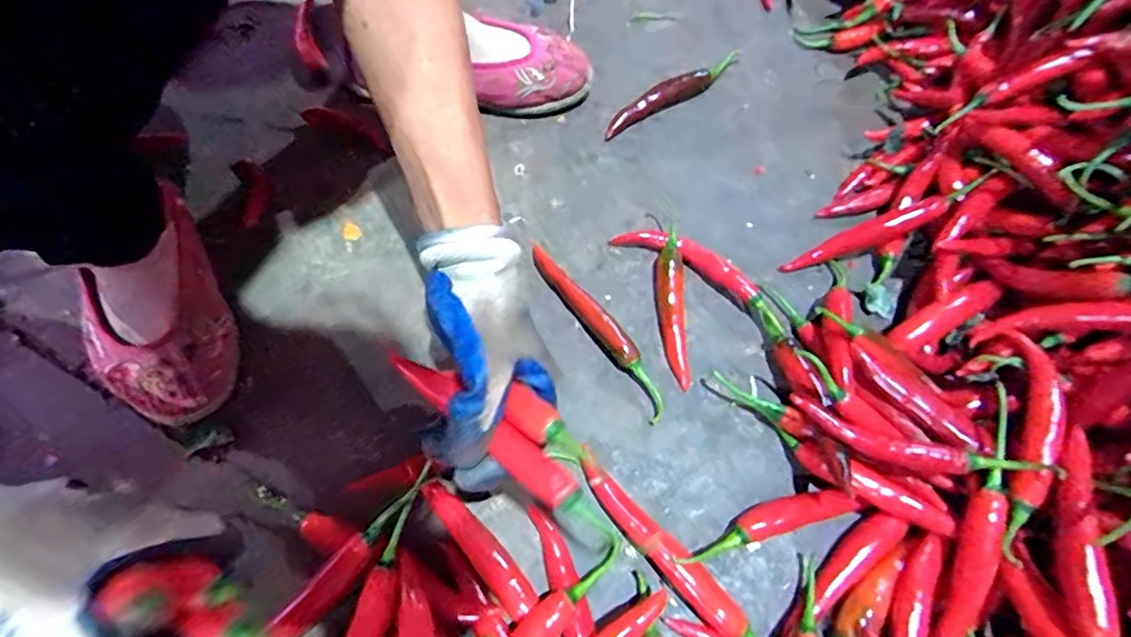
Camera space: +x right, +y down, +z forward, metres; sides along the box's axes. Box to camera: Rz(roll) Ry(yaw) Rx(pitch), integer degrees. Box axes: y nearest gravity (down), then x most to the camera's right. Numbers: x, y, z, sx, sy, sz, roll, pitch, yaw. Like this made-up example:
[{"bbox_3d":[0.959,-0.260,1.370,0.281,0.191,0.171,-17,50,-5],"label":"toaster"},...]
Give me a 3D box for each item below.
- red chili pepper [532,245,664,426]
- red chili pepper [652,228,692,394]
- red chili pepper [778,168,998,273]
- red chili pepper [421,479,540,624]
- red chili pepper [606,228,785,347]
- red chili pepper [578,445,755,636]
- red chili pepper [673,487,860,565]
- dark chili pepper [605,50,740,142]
[{"bbox_3d":[0.026,0.006,0.408,0.021,0.020,0.159,-33,69,-14],"label":"red chili pepper"},{"bbox_3d":[0.082,-0.008,0.413,0.022,0.023,0.119,-1,65,0],"label":"red chili pepper"},{"bbox_3d":[0.249,-0.073,0.422,0.160,0.023,0.026,-24,66,8],"label":"red chili pepper"},{"bbox_3d":[-0.046,0.156,0.338,0.021,0.012,0.129,-41,71,-17],"label":"red chili pepper"},{"bbox_3d":[0.109,-0.036,0.427,0.151,0.021,0.032,37,70,16],"label":"red chili pepper"},{"bbox_3d":[0.064,0.150,0.343,0.021,0.019,0.156,-40,71,-16],"label":"red chili pepper"},{"bbox_3d":[0.128,0.133,0.350,0.119,0.018,0.020,-15,66,-7],"label":"red chili pepper"},{"bbox_3d":[0.105,-0.219,0.510,0.163,0.020,0.016,-33,69,-14],"label":"dark chili pepper"}]

